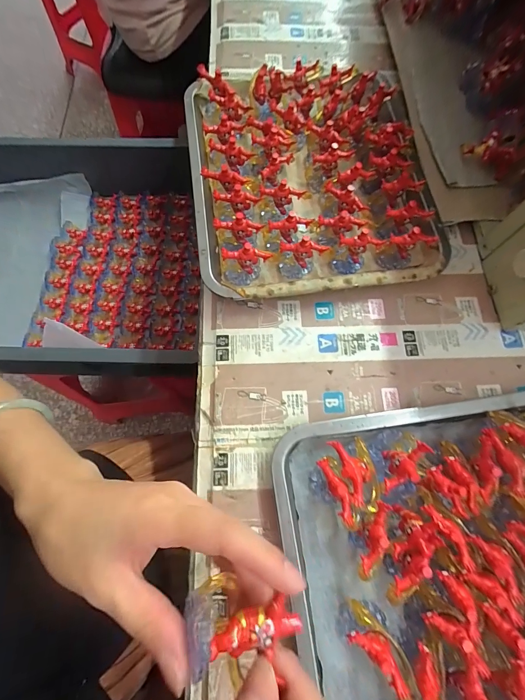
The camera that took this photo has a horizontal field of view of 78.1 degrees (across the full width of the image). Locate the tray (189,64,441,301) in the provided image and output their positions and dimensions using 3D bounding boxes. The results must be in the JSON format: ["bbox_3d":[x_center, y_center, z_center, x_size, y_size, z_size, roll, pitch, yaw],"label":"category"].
[{"bbox_3d":[0.050,-0.203,0.367,0.258,0.050,0.299,-8,72,-4],"label":"tray"}]

